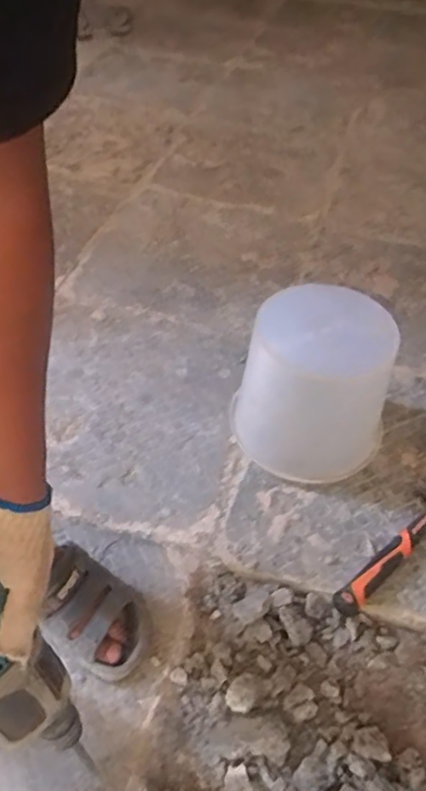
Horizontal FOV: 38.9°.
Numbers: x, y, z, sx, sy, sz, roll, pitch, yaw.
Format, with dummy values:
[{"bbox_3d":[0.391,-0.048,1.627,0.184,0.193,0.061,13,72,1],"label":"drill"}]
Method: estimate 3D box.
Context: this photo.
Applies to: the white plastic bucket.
[{"bbox_3d":[0.161,-0.006,0.981,0.239,0.259,0.195,12,47,8],"label":"white plastic bucket"}]

